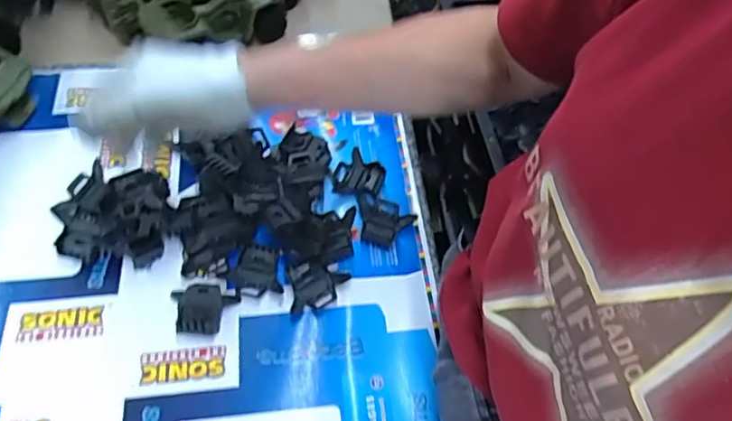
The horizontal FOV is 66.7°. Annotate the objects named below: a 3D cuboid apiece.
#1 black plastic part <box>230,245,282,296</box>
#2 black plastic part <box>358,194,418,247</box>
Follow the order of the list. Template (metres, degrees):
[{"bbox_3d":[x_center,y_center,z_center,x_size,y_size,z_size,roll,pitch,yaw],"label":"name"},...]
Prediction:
[{"bbox_3d":[-0.113,0.062,0.573,0.047,0.015,0.049,-3,59,-6],"label":"black plastic part"},{"bbox_3d":[0.023,0.010,0.615,0.059,0.025,0.061,-1,59,-5],"label":"black plastic part"}]

